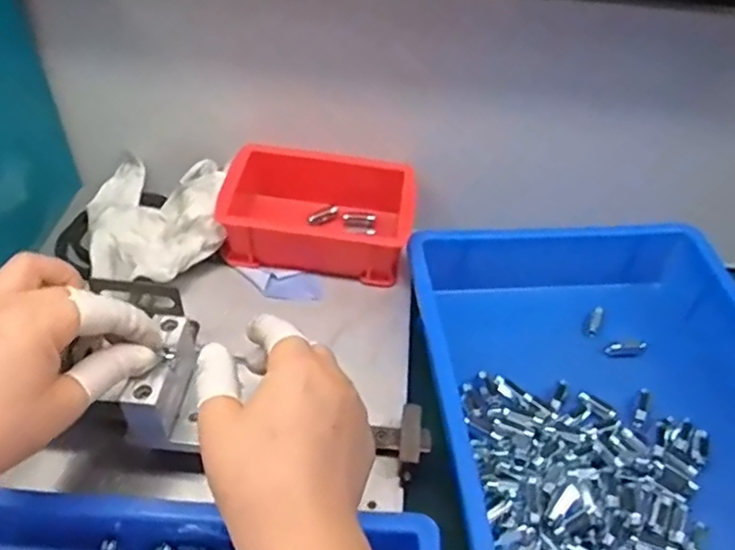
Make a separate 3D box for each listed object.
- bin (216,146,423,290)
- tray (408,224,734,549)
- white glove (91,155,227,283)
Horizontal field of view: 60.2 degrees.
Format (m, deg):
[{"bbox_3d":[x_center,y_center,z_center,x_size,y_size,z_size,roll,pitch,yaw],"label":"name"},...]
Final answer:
[{"bbox_3d":[-0.040,-0.051,0.523,0.148,0.058,0.092,6,46,1],"label":"bin"},{"bbox_3d":[0.172,0.118,0.420,0.252,0.086,0.363,-2,46,-6],"label":"tray"},{"bbox_3d":[-0.173,-0.054,0.518,0.111,0.044,0.146,-11,48,-15],"label":"white glove"}]

